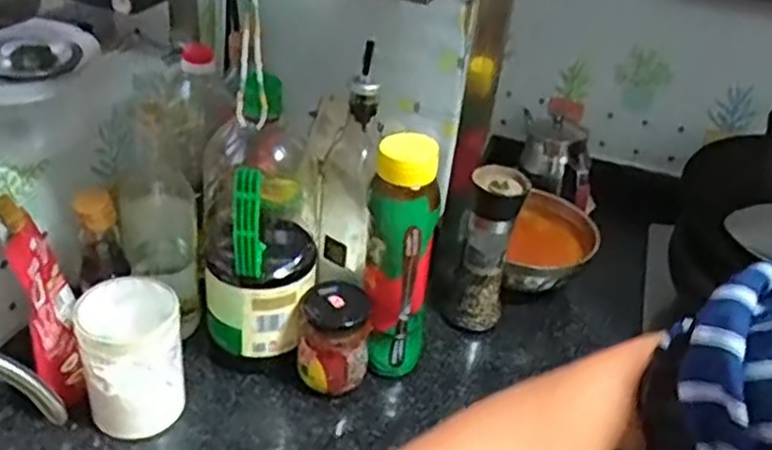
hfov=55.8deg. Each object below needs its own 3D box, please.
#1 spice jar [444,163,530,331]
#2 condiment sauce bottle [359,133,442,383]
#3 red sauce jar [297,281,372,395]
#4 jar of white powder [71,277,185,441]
[{"bbox_3d":[0.107,0.024,0.794,0.060,0.184,0.067,10,34,6],"label":"spice jar"},{"bbox_3d":[0.012,0.038,0.701,0.064,0.245,0.057,5,34,-2],"label":"condiment sauce bottle"},{"bbox_3d":[-0.050,0.115,0.706,0.066,0.100,0.061,4,34,-3],"label":"red sauce jar"},{"bbox_3d":[-0.225,0.121,0.650,0.083,0.118,0.089,4,34,-3],"label":"jar of white powder"}]

